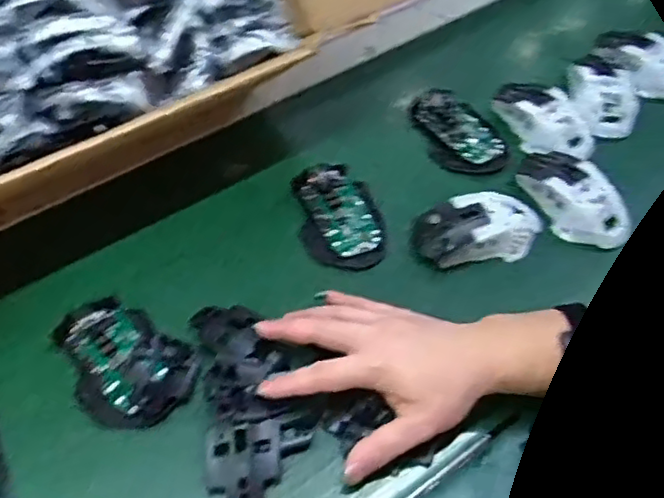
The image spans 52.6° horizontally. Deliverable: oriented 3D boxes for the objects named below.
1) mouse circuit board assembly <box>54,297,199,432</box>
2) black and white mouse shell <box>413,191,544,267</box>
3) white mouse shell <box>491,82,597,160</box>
[{"bbox_3d":[-0.165,0.086,0.523,0.122,0.032,0.083,30,60,22],"label":"mouse circuit board assembly"},{"bbox_3d":[0.129,-0.021,0.599,0.112,0.035,0.057,-8,53,-4],"label":"black and white mouse shell"},{"bbox_3d":[0.215,-0.138,0.684,0.073,0.037,0.114,-21,55,-13],"label":"white mouse shell"}]

